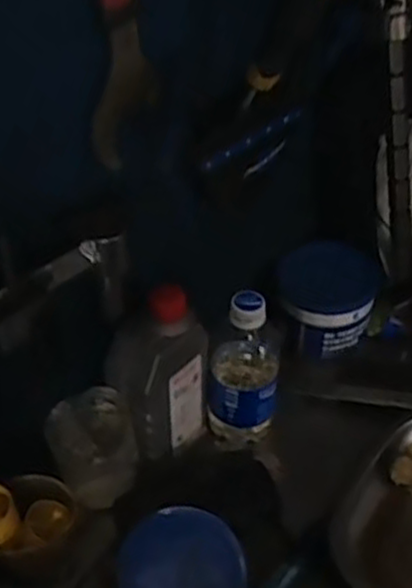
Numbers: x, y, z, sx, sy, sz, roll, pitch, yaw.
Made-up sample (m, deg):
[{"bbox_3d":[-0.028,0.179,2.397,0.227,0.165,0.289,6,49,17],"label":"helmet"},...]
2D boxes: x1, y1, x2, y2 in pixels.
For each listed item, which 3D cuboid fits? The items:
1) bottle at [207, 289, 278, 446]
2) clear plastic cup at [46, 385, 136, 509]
[{"bbox_3d":[0.034,0.067,0.688,0.061,0.166,0.058,2,41,6],"label":"bottle"},{"bbox_3d":[-0.095,0.133,0.658,0.069,0.089,0.052,-13,42,-12],"label":"clear plastic cup"}]

